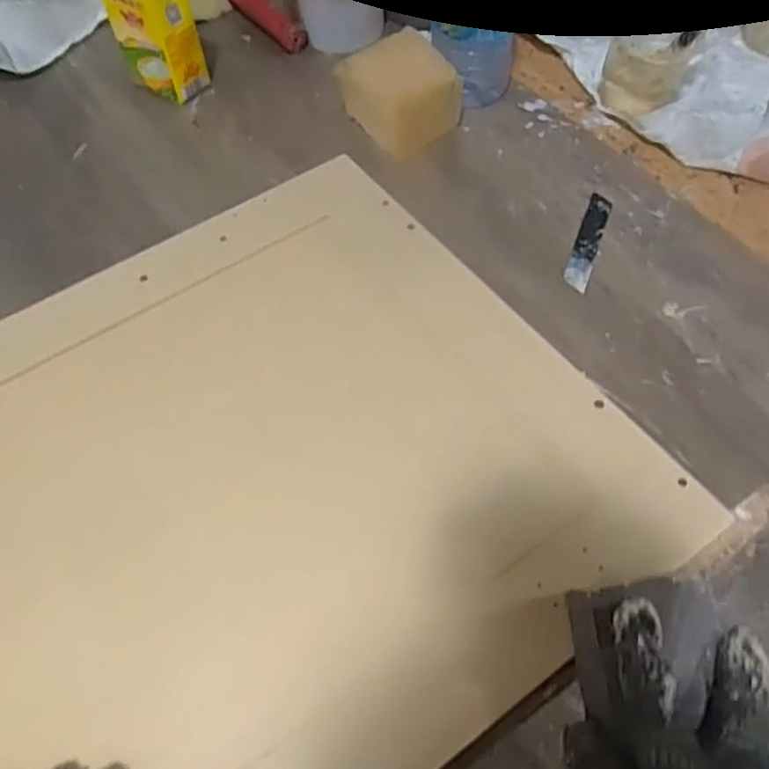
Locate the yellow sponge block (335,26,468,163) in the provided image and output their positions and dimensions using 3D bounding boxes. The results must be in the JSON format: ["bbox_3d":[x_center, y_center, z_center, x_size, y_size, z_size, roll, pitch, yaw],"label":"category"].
[{"bbox_3d":[0.016,-0.238,0.547,0.079,0.067,0.069,-32,62,-17],"label":"yellow sponge block"}]

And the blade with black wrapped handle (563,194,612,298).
[{"bbox_3d":[0.152,-0.108,0.498,0.018,0.004,0.100,18,60,13],"label":"blade with black wrapped handle"}]

